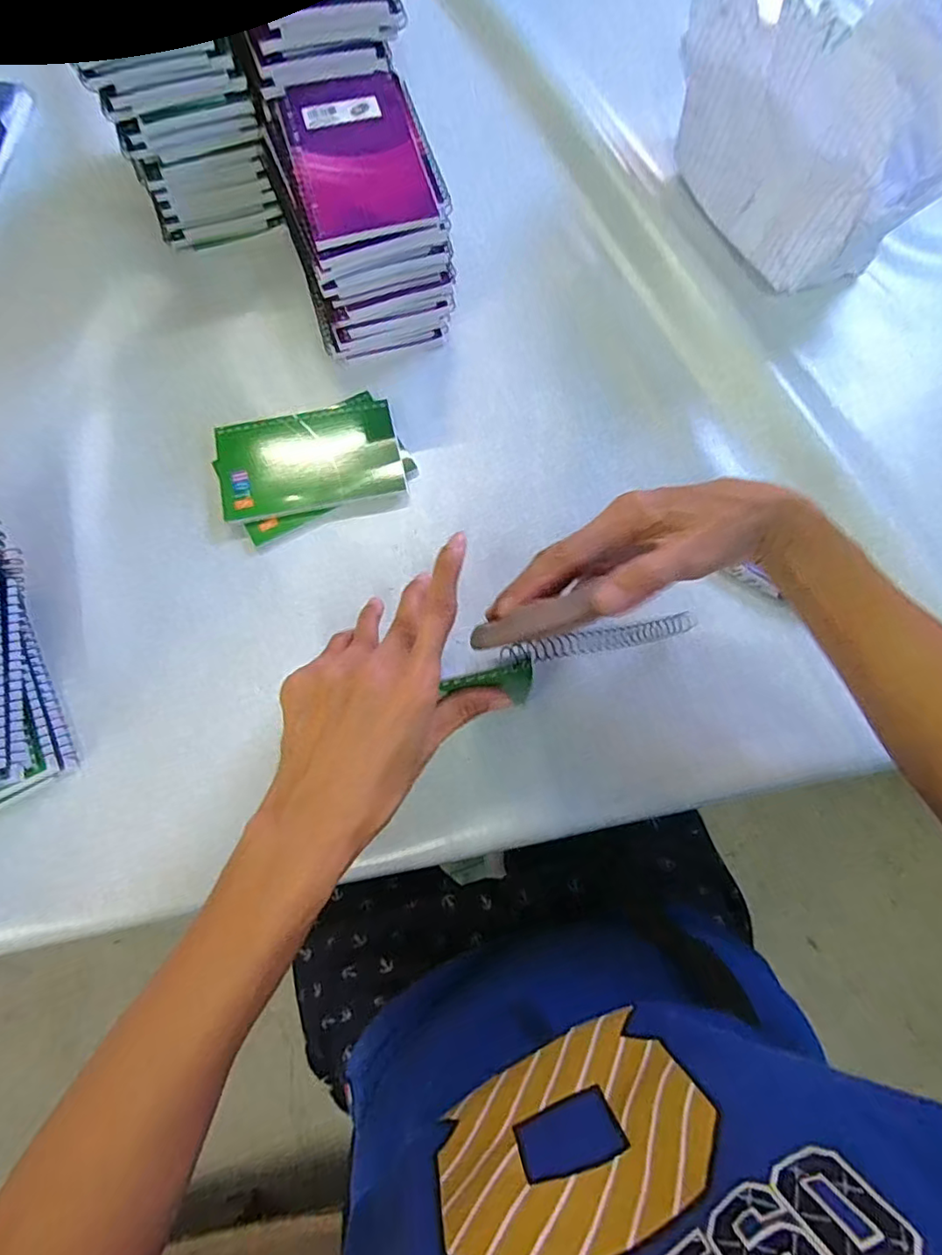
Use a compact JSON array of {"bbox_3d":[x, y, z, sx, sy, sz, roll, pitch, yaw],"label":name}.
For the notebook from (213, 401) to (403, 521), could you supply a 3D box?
[{"bbox_3d":[-0.118,-0.122,0.430,0.128,0.011,0.078,-13,73,-5],"label":"notebook"}]

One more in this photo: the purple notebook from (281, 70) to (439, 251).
[{"bbox_3d":[-0.076,-0.314,0.381,0.081,0.011,0.149,-12,73,-5],"label":"purple notebook"}]

